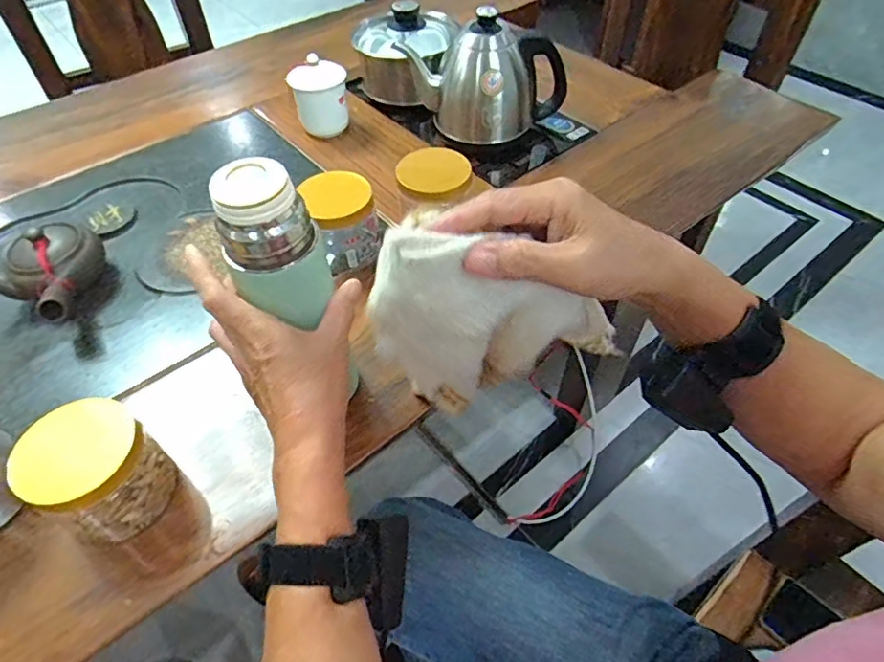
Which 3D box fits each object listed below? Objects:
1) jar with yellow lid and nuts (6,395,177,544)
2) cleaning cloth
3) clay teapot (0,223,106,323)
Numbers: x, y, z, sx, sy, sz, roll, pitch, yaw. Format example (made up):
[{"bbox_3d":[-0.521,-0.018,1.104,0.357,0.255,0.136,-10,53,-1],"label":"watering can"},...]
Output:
[{"bbox_3d":[-0.263,0.107,0.416,0.086,0.079,0.081,0,51,0],"label":"jar with yellow lid and nuts"},{"bbox_3d":[0.046,-0.007,0.378,0.183,0.172,0.038,-7,51,-6],"label":"cleaning cloth"},{"bbox_3d":[-0.425,-0.071,0.586,0.100,0.062,0.116,11,51,9],"label":"clay teapot"}]

